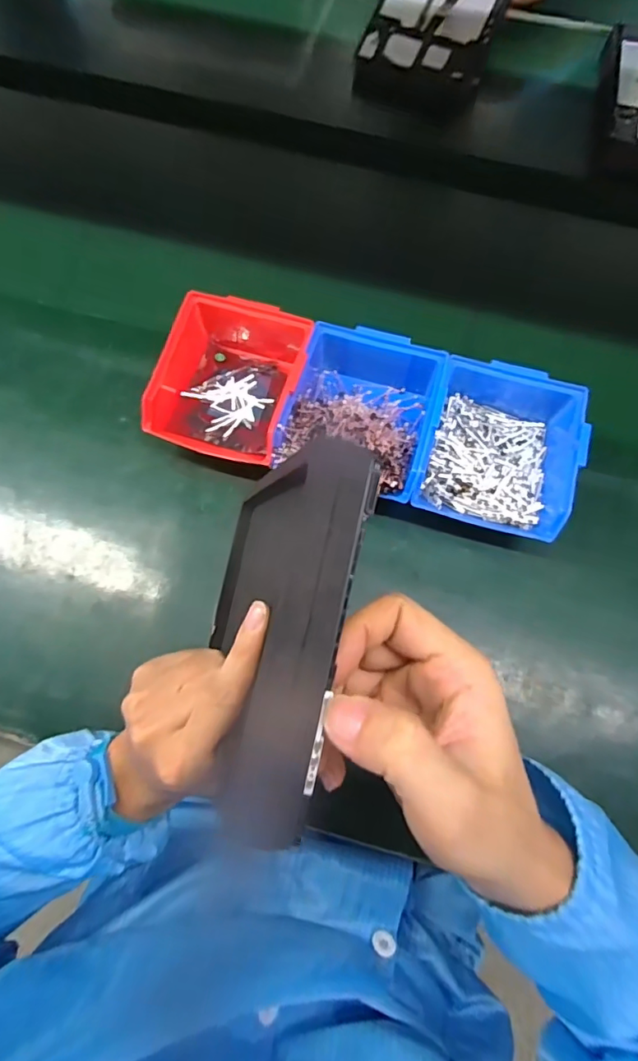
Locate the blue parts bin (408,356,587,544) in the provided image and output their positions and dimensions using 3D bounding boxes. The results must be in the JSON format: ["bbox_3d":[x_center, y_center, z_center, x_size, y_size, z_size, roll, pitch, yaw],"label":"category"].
[{"bbox_3d":[0.156,-0.074,0.442,0.123,0.065,0.151,14,73,2],"label":"blue parts bin"}]

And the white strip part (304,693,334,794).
[{"bbox_3d":[0.000,0.080,0.187,0.004,0.004,0.038,11,86,2],"label":"white strip part"}]

